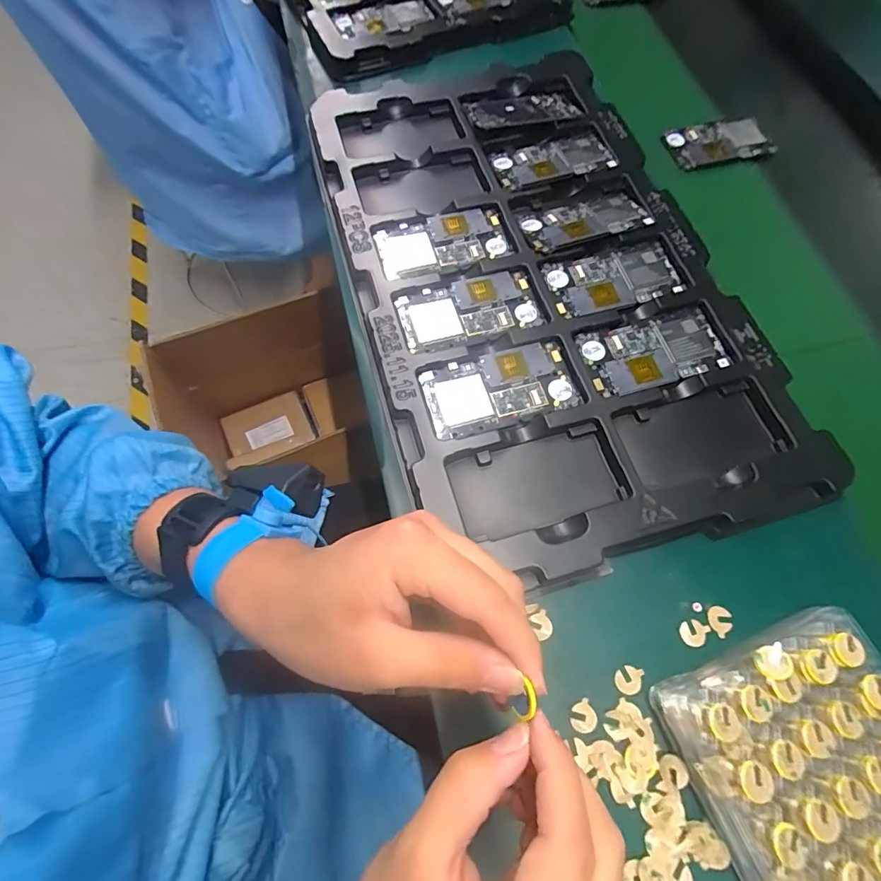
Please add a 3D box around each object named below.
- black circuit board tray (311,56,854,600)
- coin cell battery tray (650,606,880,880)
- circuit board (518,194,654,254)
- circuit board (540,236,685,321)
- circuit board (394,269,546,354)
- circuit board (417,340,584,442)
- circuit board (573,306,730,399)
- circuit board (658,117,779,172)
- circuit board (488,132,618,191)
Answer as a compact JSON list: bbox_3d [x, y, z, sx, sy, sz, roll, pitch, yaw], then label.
[{"bbox_3d":[0.087,-0.167,0.444,0.327,0.022,0.552,-14,69,-8],"label":"black circuit board tray"},{"bbox_3d":[0.237,0.213,0.284,0.147,0.040,0.177,-20,70,-10],"label":"coin cell battery tray"},{"bbox_3d":[0.143,-0.222,0.466,0.121,0.007,0.056,-17,69,-9],"label":"circuit board"},{"bbox_3d":[0.164,-0.153,0.443,0.125,0.008,0.064,-14,69,-8],"label":"circuit board"},{"bbox_3d":[0.027,-0.120,0.425,0.129,0.009,0.067,-15,69,-8],"label":"circuit board"},{"bbox_3d":[0.051,-0.044,0.397,0.127,0.004,0.068,-16,69,-9],"label":"circuit board"},{"bbox_3d":[0.187,-0.079,0.411,0.122,0.007,0.066,-14,69,-8],"label":"circuit board"},{"bbox_3d":[0.327,-0.353,0.550,0.126,0.010,0.063,-15,69,-8],"label":"circuit board"},{"bbox_3d":[0.121,-0.301,0.498,0.126,0.008,0.061,-15,69,-8],"label":"circuit board"}]

